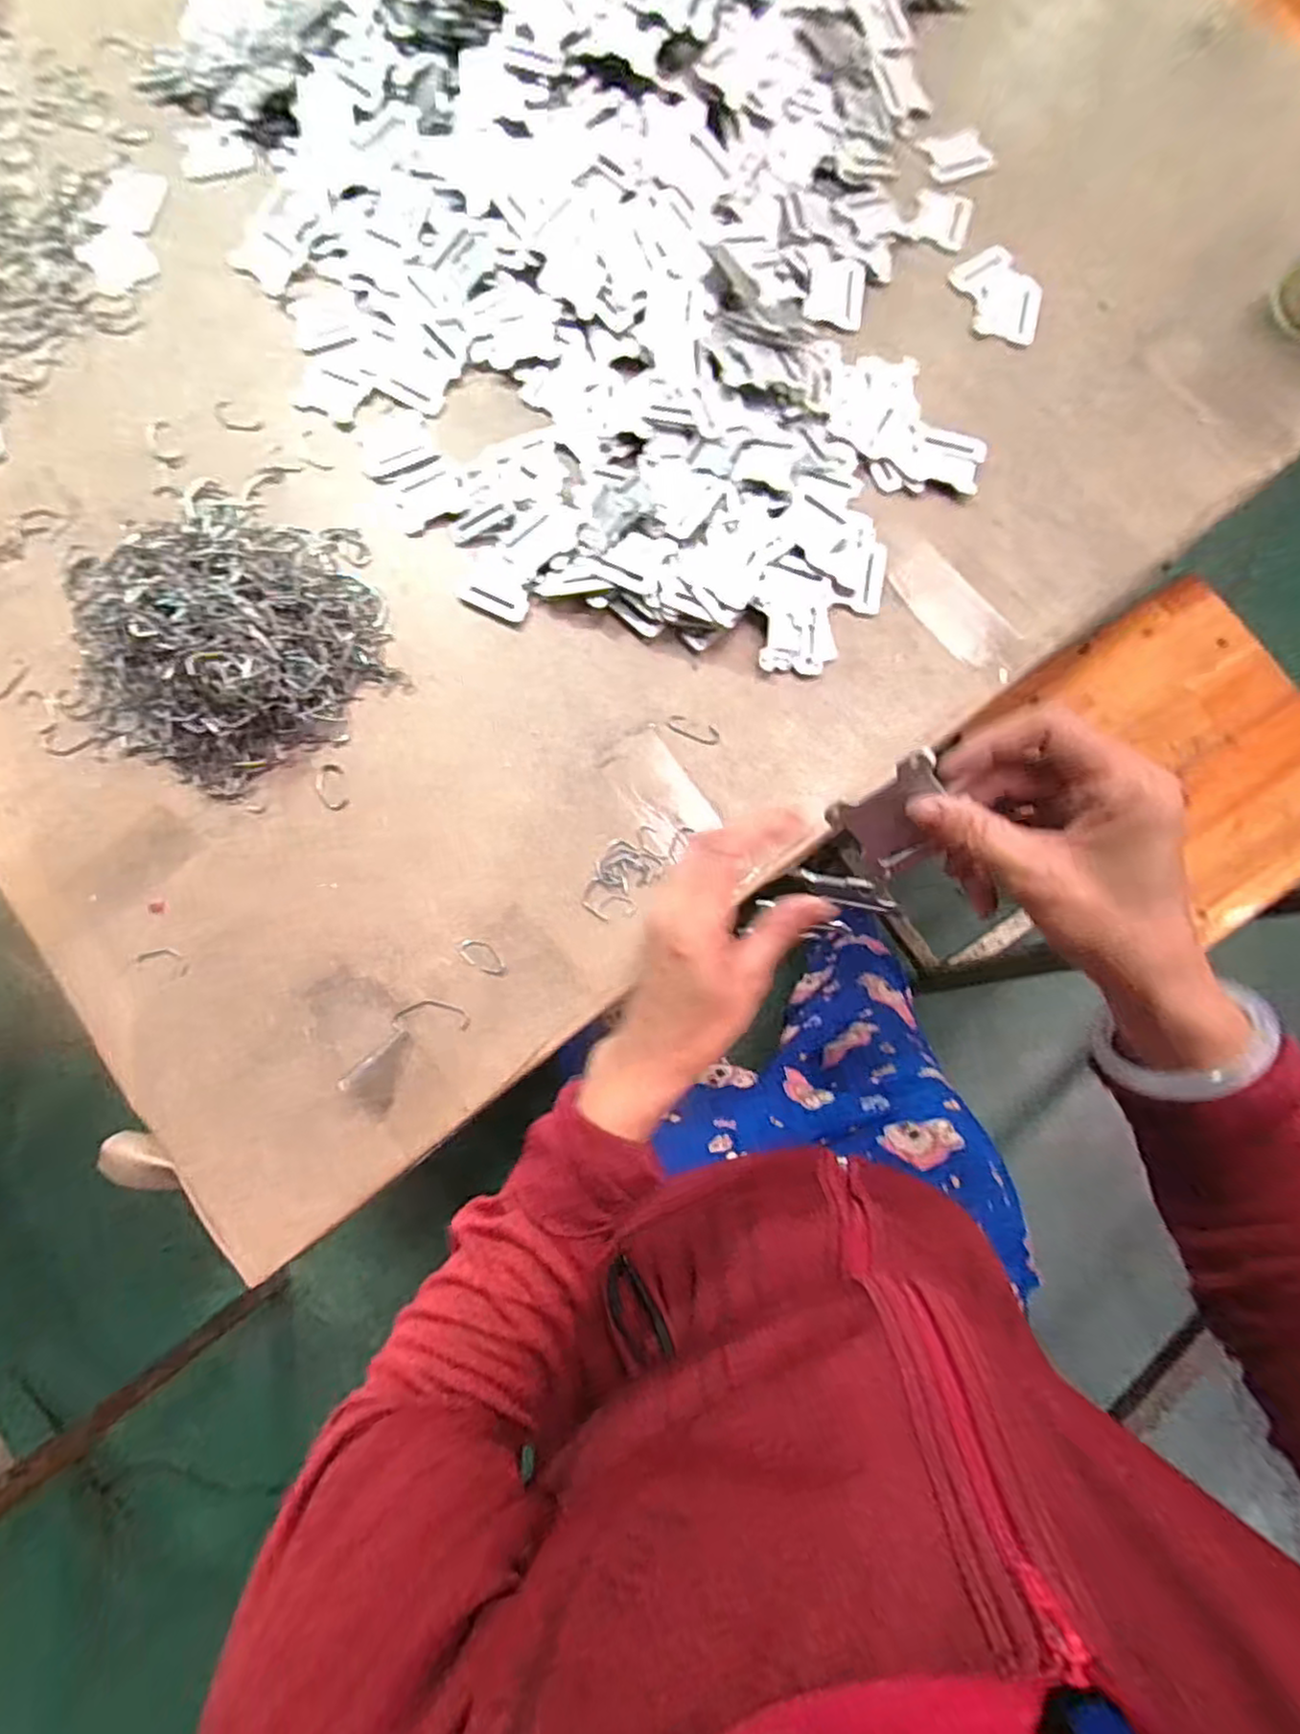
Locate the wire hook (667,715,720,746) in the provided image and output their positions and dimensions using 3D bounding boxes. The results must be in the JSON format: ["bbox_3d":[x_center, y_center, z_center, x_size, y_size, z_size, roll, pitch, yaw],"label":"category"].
[{"bbox_3d":[0.031,-0.096,0.486,0.038,0.004,0.014,19,80,3],"label":"wire hook"}]

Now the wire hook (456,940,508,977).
[{"bbox_3d":[-0.111,0.060,0.461,0.038,0.004,0.017,36,82,6],"label":"wire hook"}]

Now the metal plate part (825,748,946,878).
[{"bbox_3d":[0.104,-0.021,0.290,0.040,0.049,0.004,44,40,-12],"label":"metal plate part"}]

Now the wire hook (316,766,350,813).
[{"bbox_3d":[-0.219,-0.055,0.478,0.020,0.004,0.034,-15,80,-3],"label":"wire hook"}]

